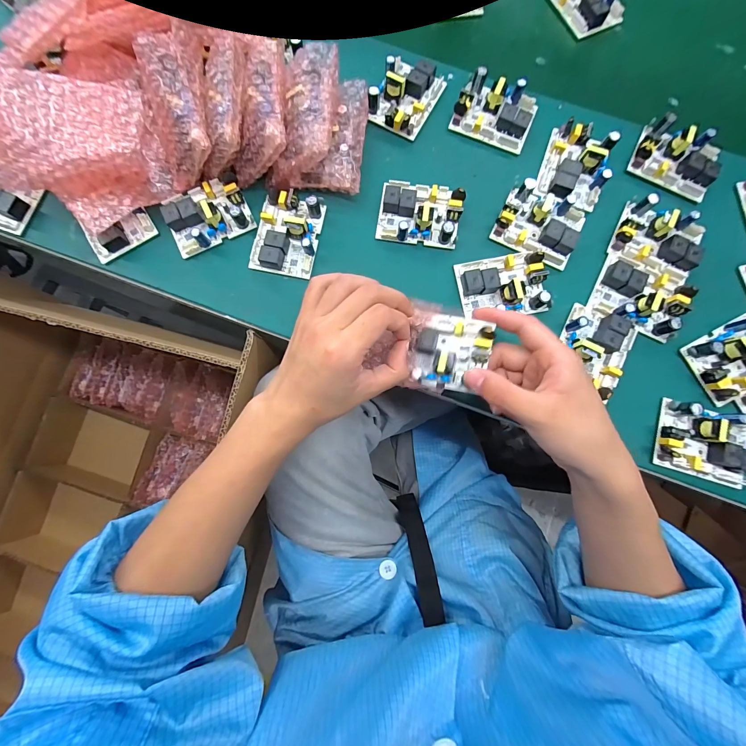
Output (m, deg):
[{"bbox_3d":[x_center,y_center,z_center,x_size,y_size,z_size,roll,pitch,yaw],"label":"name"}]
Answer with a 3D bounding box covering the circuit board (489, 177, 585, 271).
[{"bbox_3d":[0.166,-0.149,0.331,0.078,0.021,0.064,28,81,4],"label":"circuit board"}]

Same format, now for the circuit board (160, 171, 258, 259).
[{"bbox_3d":[-0.166,-0.160,0.333,0.079,0.026,0.062,-23,81,-4],"label":"circuit board"}]

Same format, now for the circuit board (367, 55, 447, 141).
[{"bbox_3d":[0.035,-0.294,0.351,0.058,0.024,0.077,28,81,4],"label":"circuit board"}]

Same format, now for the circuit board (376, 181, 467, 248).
[{"bbox_3d":[0.047,-0.160,0.333,0.079,0.026,0.058,9,80,1],"label":"circuit board"}]

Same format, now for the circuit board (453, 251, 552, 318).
[{"bbox_3d":[0.125,-0.086,0.321,0.080,0.025,0.056,-6,80,-2],"label":"circuit board"}]

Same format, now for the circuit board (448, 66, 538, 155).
[{"bbox_3d":[0.129,-0.275,0.347,0.079,0.024,0.062,25,81,4],"label":"circuit board"}]

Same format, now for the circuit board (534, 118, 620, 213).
[{"bbox_3d":[0.206,-0.210,0.336,0.061,0.022,0.087,20,81,3],"label":"circuit board"}]

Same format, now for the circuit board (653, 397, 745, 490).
[{"bbox_3d":[0.299,0.063,0.296,0.081,0.022,0.060,17,81,2],"label":"circuit board"}]

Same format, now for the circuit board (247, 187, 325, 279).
[{"bbox_3d":[-0.084,-0.139,0.332,0.058,0.025,0.081,12,80,2],"label":"circuit board"}]

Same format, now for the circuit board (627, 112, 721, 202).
[{"bbox_3d":[0.308,-0.220,0.336,0.076,0.021,0.062,25,81,4],"label":"circuit board"}]

